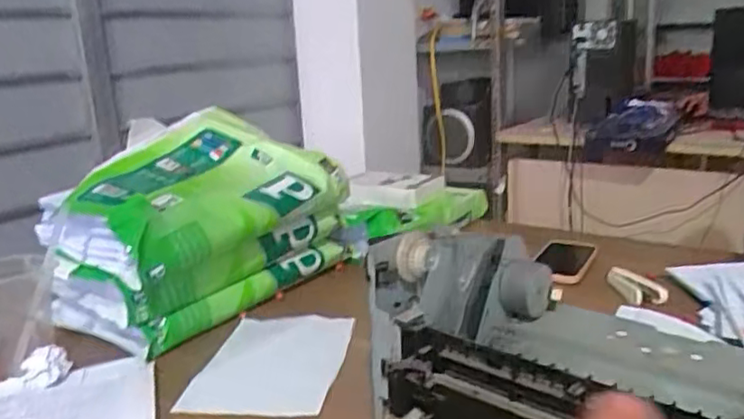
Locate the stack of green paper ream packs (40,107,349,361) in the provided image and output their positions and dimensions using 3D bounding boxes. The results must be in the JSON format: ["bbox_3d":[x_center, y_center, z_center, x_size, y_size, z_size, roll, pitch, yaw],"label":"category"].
[{"bbox_3d":[-0.222,0.016,0.810,0.226,0.222,0.324,7,19,33],"label":"stack of green paper ream packs"}]

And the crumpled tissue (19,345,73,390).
[{"bbox_3d":[-0.347,0.167,0.665,0.045,0.036,0.036,-15,19,-33],"label":"crumpled tissue"}]

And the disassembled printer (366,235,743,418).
[{"bbox_3d":[0.175,0.121,0.458,0.308,0.186,0.216,10,21,39],"label":"disassembled printer"}]

